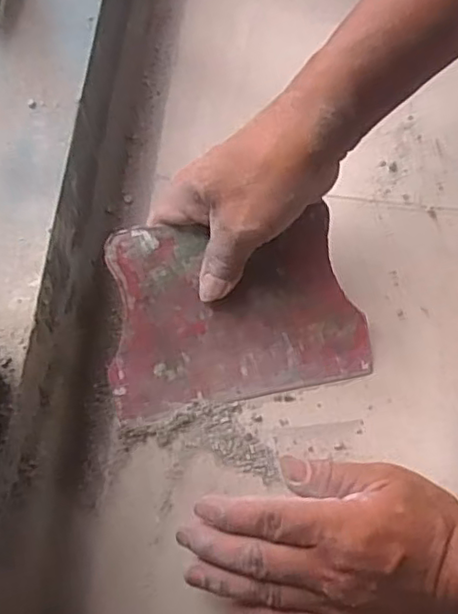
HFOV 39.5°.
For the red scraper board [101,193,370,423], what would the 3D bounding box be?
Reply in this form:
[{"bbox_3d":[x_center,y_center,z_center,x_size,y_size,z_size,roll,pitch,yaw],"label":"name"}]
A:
[{"bbox_3d":[0.005,0.004,0.412,0.167,0.005,0.121,-10,110,-6],"label":"red scraper board"}]

